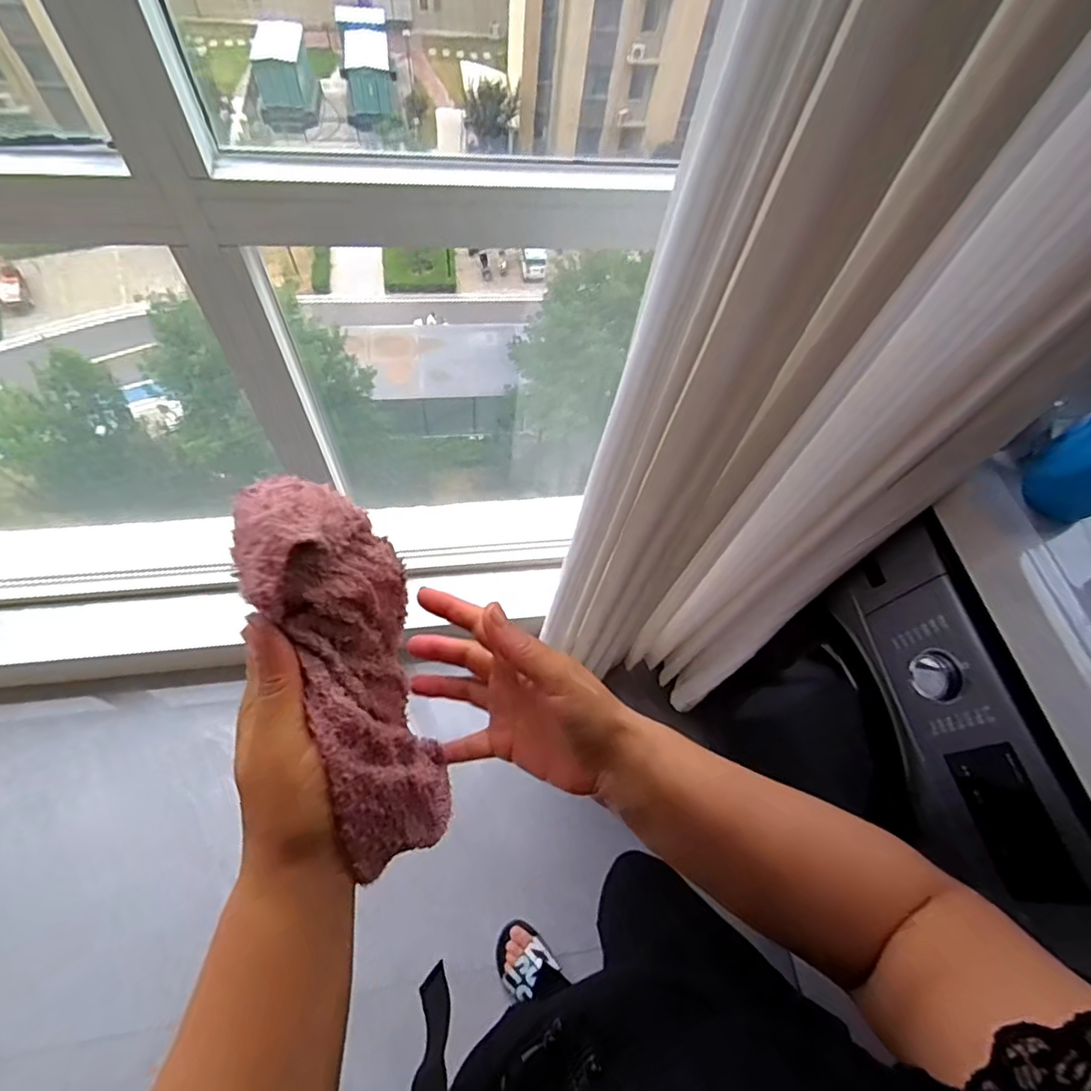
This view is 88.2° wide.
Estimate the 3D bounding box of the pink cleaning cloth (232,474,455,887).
[{"bbox_3d":[-0.087,0.068,0.281,0.052,0.083,0.206,-18,108,-11],"label":"pink cleaning cloth"}]

